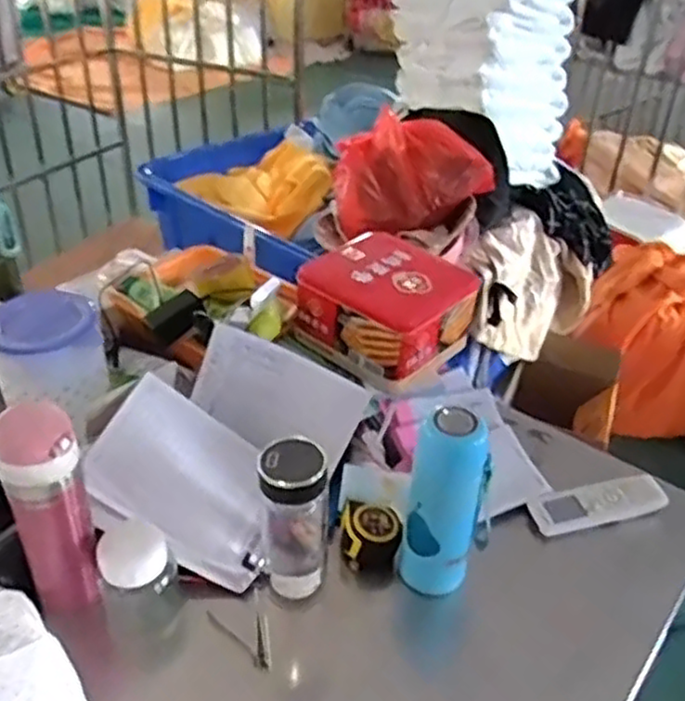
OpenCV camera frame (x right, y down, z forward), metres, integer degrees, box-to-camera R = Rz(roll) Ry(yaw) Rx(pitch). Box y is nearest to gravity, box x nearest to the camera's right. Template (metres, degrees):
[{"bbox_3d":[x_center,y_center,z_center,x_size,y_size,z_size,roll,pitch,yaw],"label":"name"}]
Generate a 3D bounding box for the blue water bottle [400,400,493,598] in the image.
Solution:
[{"bbox_3d":[0.102,0.152,0.738,0.072,0.207,0.057,9,35,10],"label":"blue water bottle"}]

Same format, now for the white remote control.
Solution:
[{"bbox_3d":[0.302,0.178,0.868,0.157,0.026,0.052,-6,35,-11],"label":"white remote control"}]

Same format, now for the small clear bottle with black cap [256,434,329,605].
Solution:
[{"bbox_3d":[-0.048,0.174,0.725,0.060,0.190,0.066,1,35,-1],"label":"small clear bottle with black cap"}]

